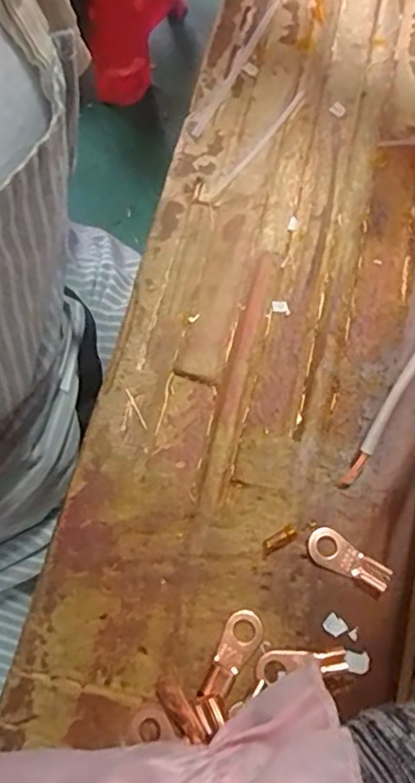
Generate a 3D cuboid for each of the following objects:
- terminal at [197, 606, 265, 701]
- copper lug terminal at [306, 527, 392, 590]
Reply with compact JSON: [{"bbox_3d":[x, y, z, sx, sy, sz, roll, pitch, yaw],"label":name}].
[{"bbox_3d":[0.011,0.121,0.278,0.017,0.007,0.042,30,56,12],"label":"terminal"},{"bbox_3d":[0.068,0.083,0.295,0.040,0.006,0.018,38,72,13],"label":"copper lug terminal"}]

